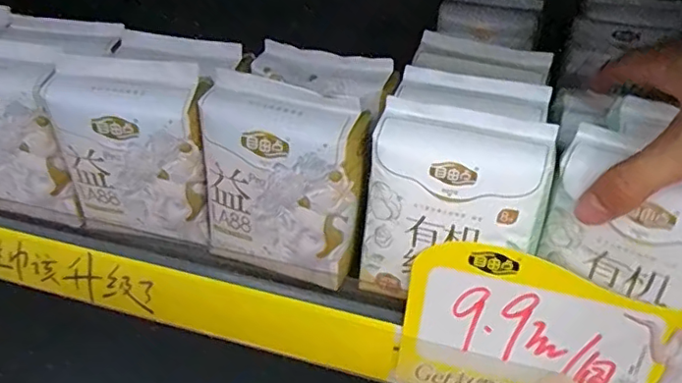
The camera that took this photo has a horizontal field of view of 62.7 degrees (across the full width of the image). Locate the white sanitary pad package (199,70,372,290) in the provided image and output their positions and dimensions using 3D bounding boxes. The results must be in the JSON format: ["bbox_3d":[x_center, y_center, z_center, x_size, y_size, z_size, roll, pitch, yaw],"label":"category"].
[{"bbox_3d":[-0.034,-0.005,0.332,0.093,0.107,0.040,18,37,23],"label":"white sanitary pad package"}]

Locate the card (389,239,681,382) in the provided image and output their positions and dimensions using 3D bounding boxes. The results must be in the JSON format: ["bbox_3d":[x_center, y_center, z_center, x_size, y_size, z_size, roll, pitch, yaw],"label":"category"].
[{"bbox_3d":[0.120,0.085,0.301,0.173,0.098,0.006,12,18,13],"label":"card"}]

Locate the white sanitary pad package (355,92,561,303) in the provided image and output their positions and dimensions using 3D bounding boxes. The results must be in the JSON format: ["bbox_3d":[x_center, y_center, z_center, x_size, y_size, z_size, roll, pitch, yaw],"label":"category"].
[{"bbox_3d":[0.061,0.010,0.312,0.091,0.103,0.037,10,34,12],"label":"white sanitary pad package"}]

